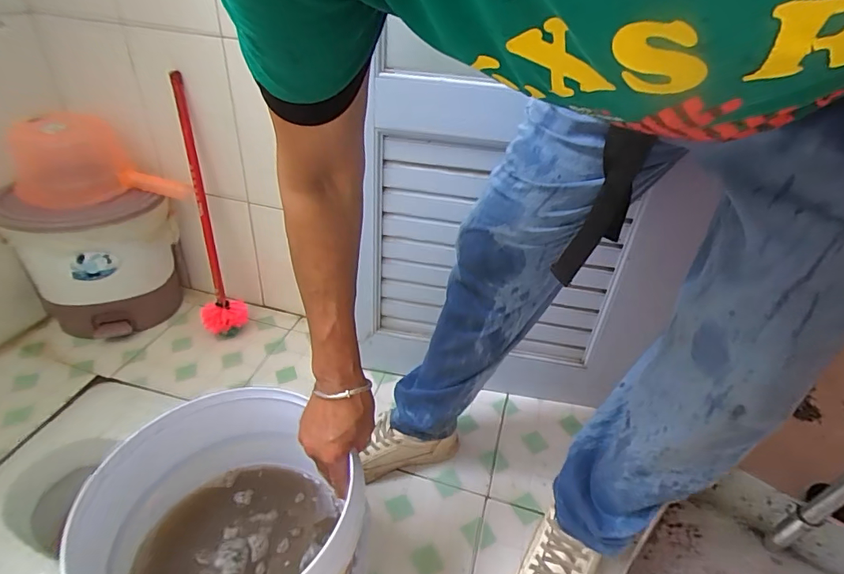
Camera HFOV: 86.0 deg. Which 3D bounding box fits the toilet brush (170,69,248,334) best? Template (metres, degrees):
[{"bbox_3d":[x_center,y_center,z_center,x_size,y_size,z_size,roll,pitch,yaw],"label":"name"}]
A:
[{"bbox_3d":[-0.425,-0.143,0.881,0.089,0.495,0.098,-10,13,-20],"label":"toilet brush"}]

